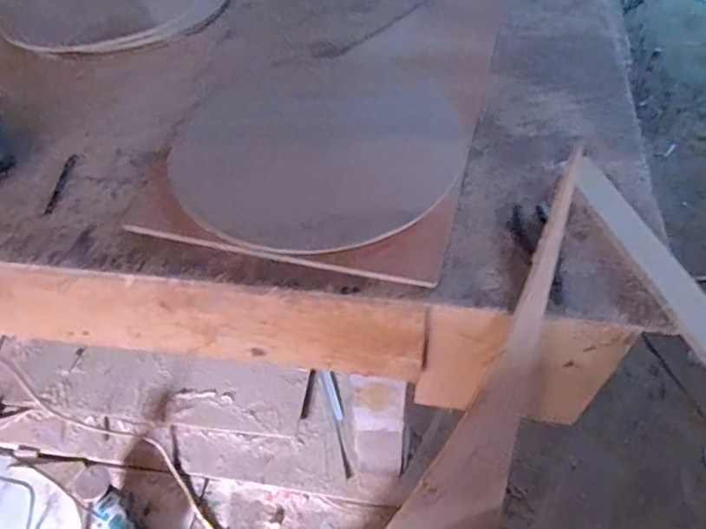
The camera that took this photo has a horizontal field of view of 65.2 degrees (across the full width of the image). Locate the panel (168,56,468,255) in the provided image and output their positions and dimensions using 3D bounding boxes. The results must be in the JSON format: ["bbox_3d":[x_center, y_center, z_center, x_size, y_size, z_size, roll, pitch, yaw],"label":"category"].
[{"bbox_3d":[-0.054,-0.217,0.959,0.495,0.013,0.472,-18,52,-10],"label":"panel"}]

